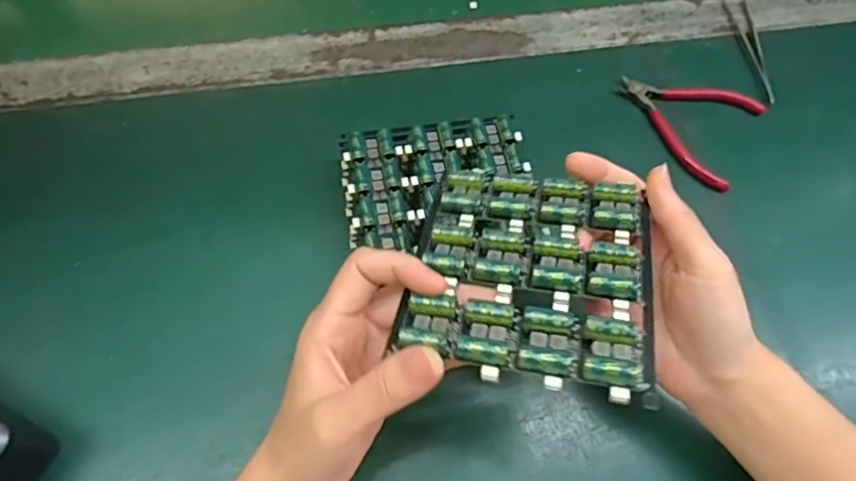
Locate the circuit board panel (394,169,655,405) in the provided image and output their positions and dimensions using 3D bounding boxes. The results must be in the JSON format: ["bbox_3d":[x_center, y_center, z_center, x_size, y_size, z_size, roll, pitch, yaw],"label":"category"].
[{"bbox_3d":[0.049,0.011,0.262,0.104,0.011,0.115,8,49,12],"label":"circuit board panel"}]

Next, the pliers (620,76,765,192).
[{"bbox_3d":[0.204,-0.098,0.452,0.106,0.006,0.092,28,67,10],"label":"pliers"}]

